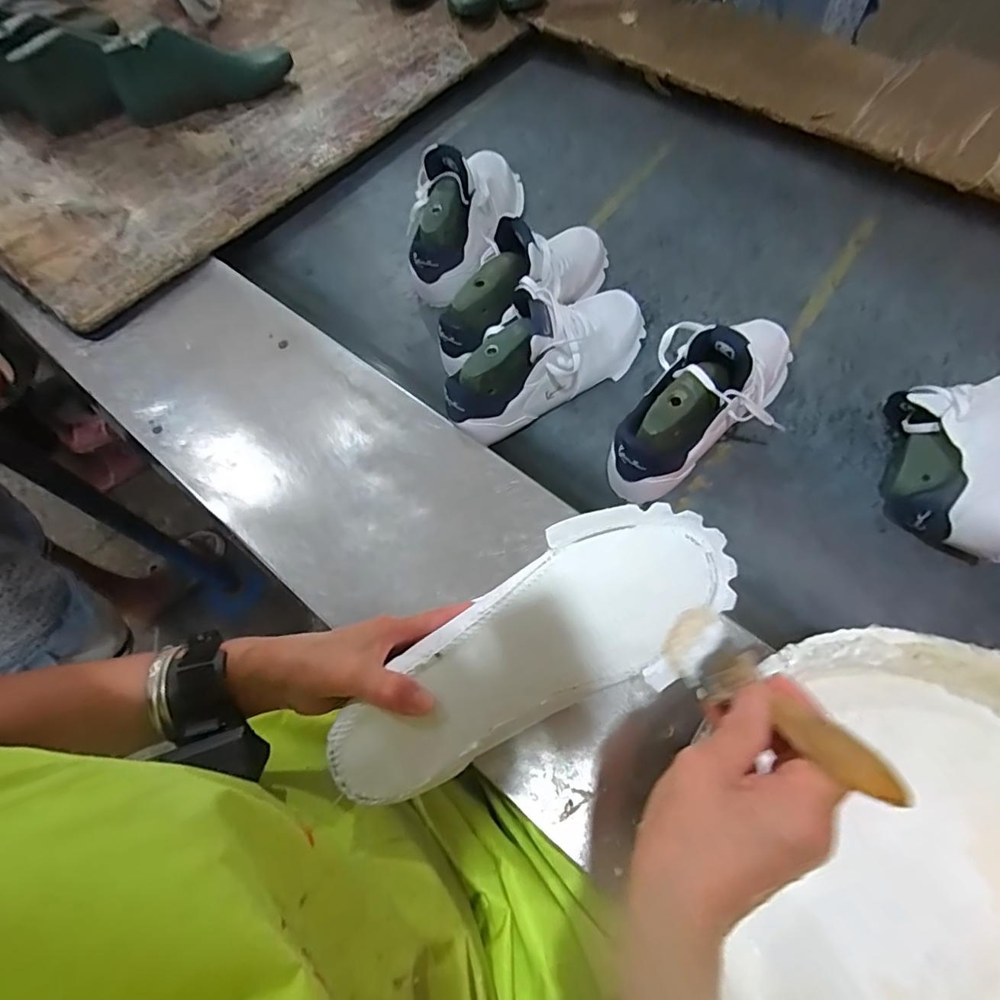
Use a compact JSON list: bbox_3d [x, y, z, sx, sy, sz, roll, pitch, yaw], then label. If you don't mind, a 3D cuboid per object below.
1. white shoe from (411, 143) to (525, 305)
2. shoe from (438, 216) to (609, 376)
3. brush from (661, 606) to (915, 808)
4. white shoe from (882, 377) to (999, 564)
[{"bbox_3d":[-0.047,-0.412,0.719,0.108,0.130,0.271,24,67,11],"label":"white shoe"},{"bbox_3d":[0.036,-0.275,0.638,0.084,0.115,0.281,39,70,17],"label":"shoe"},{"bbox_3d":[0.136,0.102,0.275,0.033,0.147,0.028,-22,107,-10],"label":"brush"},{"bbox_3d":[0.484,-0.078,0.546,0.134,0.091,0.264,34,69,15],"label":"white shoe"}]

